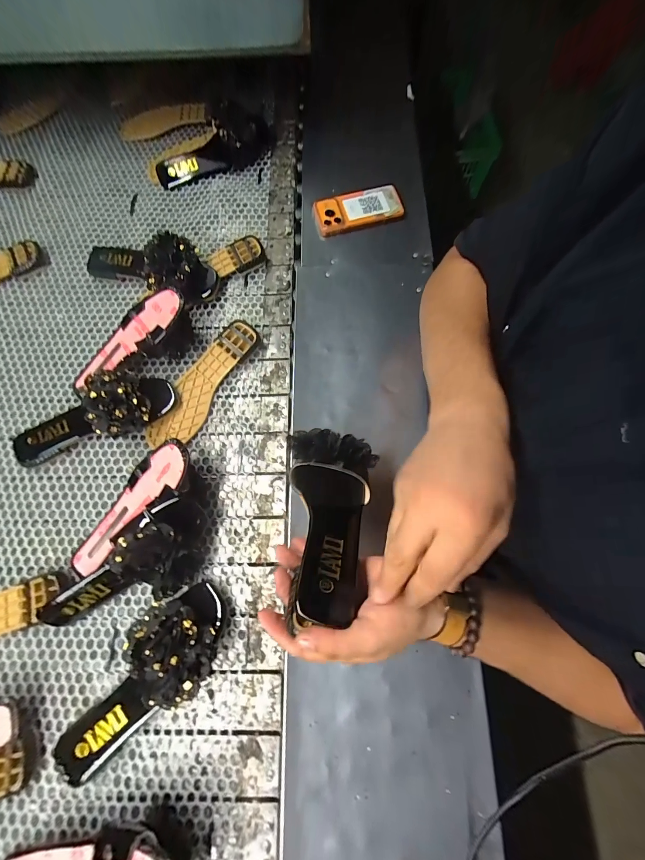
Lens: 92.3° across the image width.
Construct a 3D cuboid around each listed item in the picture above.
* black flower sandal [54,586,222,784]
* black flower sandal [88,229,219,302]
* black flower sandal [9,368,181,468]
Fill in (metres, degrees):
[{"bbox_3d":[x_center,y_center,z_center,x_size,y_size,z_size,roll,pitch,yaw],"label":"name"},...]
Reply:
[{"bbox_3d":[-0.218,0.314,0.377,0.109,0.077,0.248,34,77,10],"label":"black flower sandal"},{"bbox_3d":[-0.311,-0.300,0.551,0.243,0.081,0.106,25,76,8],"label":"black flower sandal"},{"bbox_3d":[-0.361,-0.025,0.479,0.247,0.074,0.104,-19,74,-5],"label":"black flower sandal"}]

